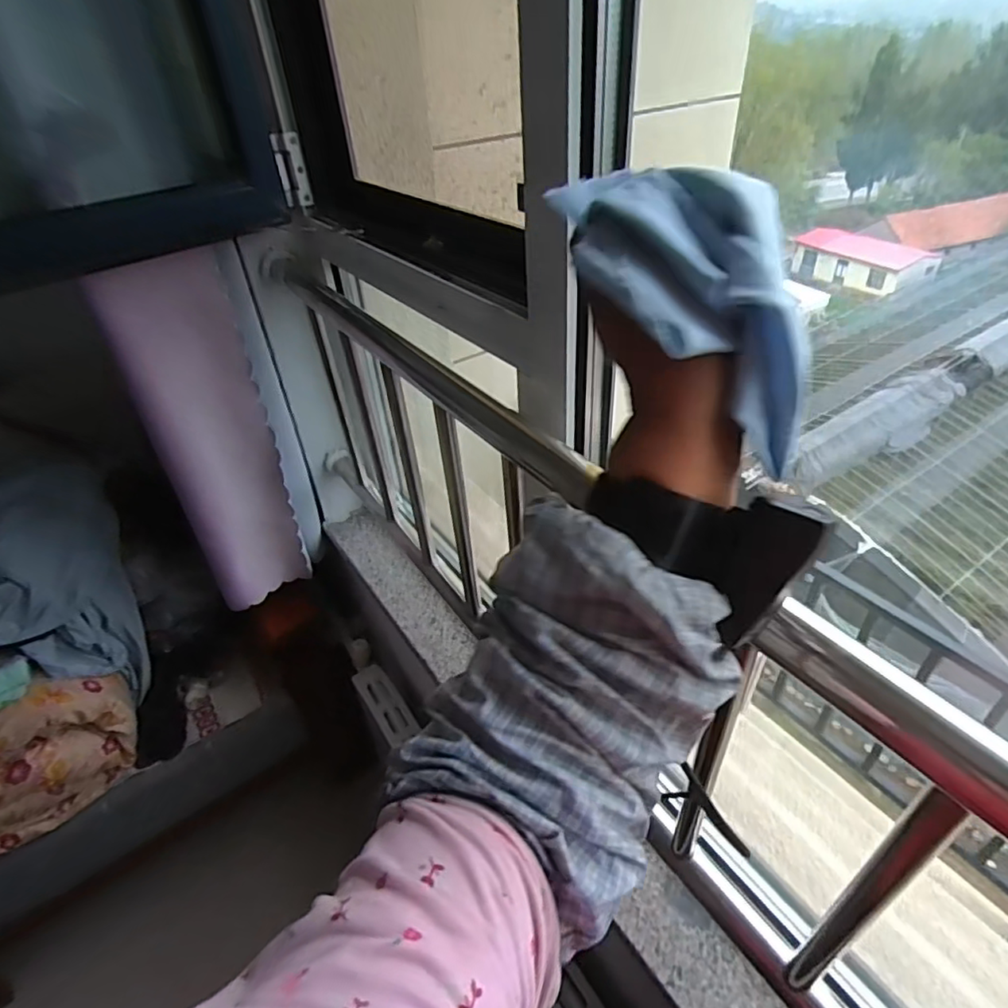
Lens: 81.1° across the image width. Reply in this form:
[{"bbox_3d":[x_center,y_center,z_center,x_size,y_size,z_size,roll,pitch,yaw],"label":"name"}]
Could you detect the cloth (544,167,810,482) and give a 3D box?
[{"bbox_3d":[0.082,-0.099,0.259,0.075,0.051,0.168,-23,72,-23],"label":"cloth"}]

